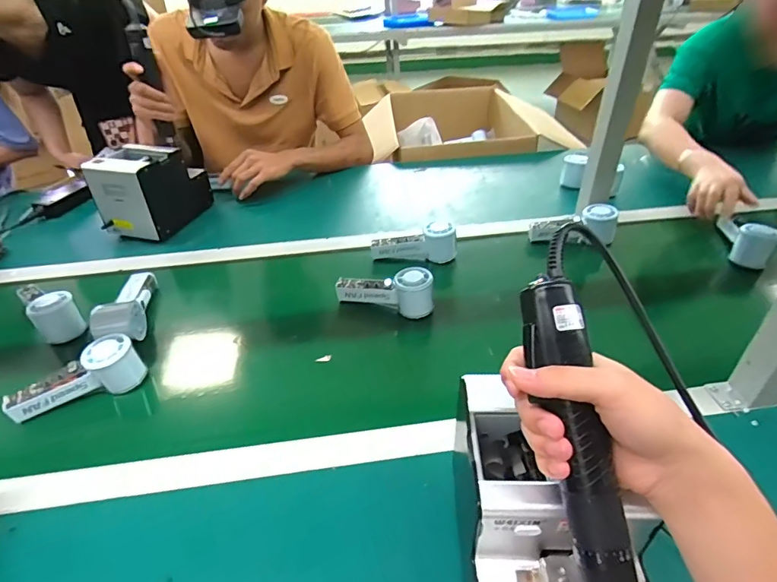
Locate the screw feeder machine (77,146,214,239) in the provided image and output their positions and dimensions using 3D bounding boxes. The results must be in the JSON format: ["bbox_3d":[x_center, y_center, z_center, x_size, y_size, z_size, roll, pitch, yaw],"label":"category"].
[{"bbox_3d":[-0.469,-0.205,0.919,0.128,0.151,0.177,9,39,15],"label":"screw feeder machine"}]

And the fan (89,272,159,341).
[{"bbox_3d":[-0.399,0.023,0.695,0.060,0.053,0.180,-9,38,-9],"label":"fan"}]

